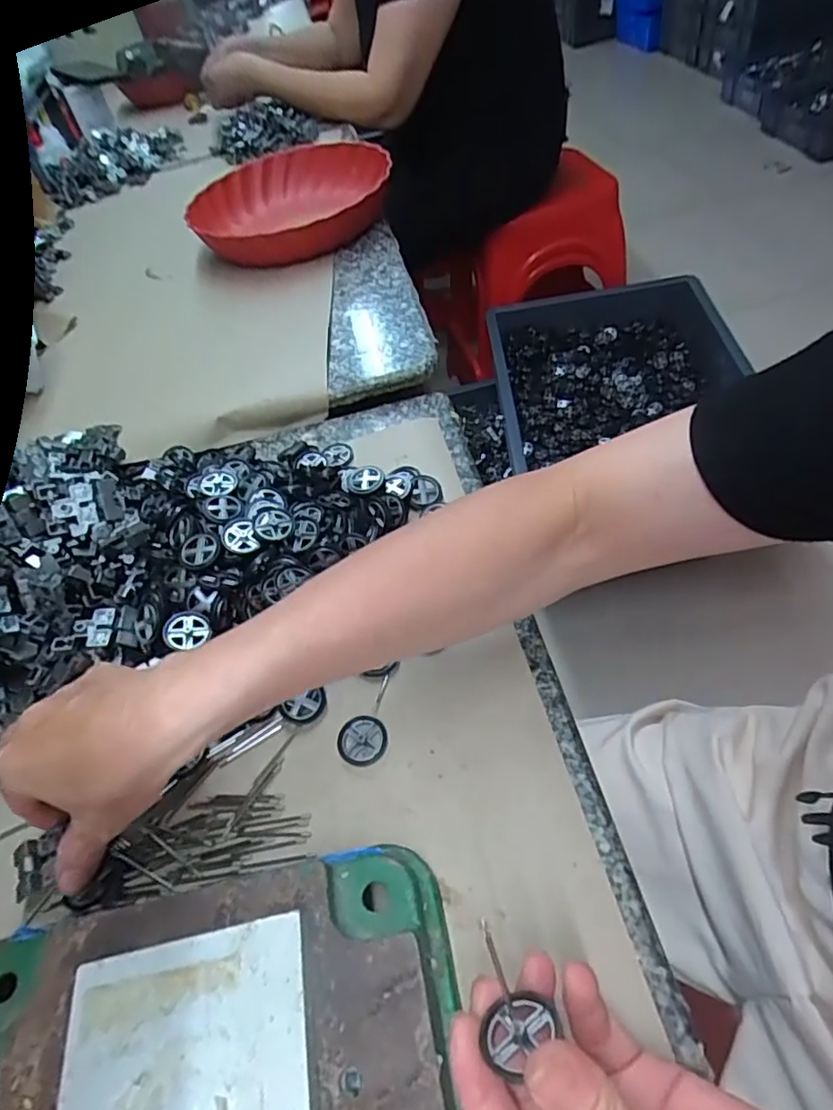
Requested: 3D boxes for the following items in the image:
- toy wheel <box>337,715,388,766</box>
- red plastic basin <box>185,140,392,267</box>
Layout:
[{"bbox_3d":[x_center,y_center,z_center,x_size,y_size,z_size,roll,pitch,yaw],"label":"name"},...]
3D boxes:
[{"bbox_3d":[-0.031,0.102,0.336,0.027,0.004,0.027,-6,51,7],"label":"toy wheel"},{"bbox_3d":[-0.149,-0.416,0.721,0.230,0.068,0.223,-6,51,7],"label":"red plastic basin"}]

